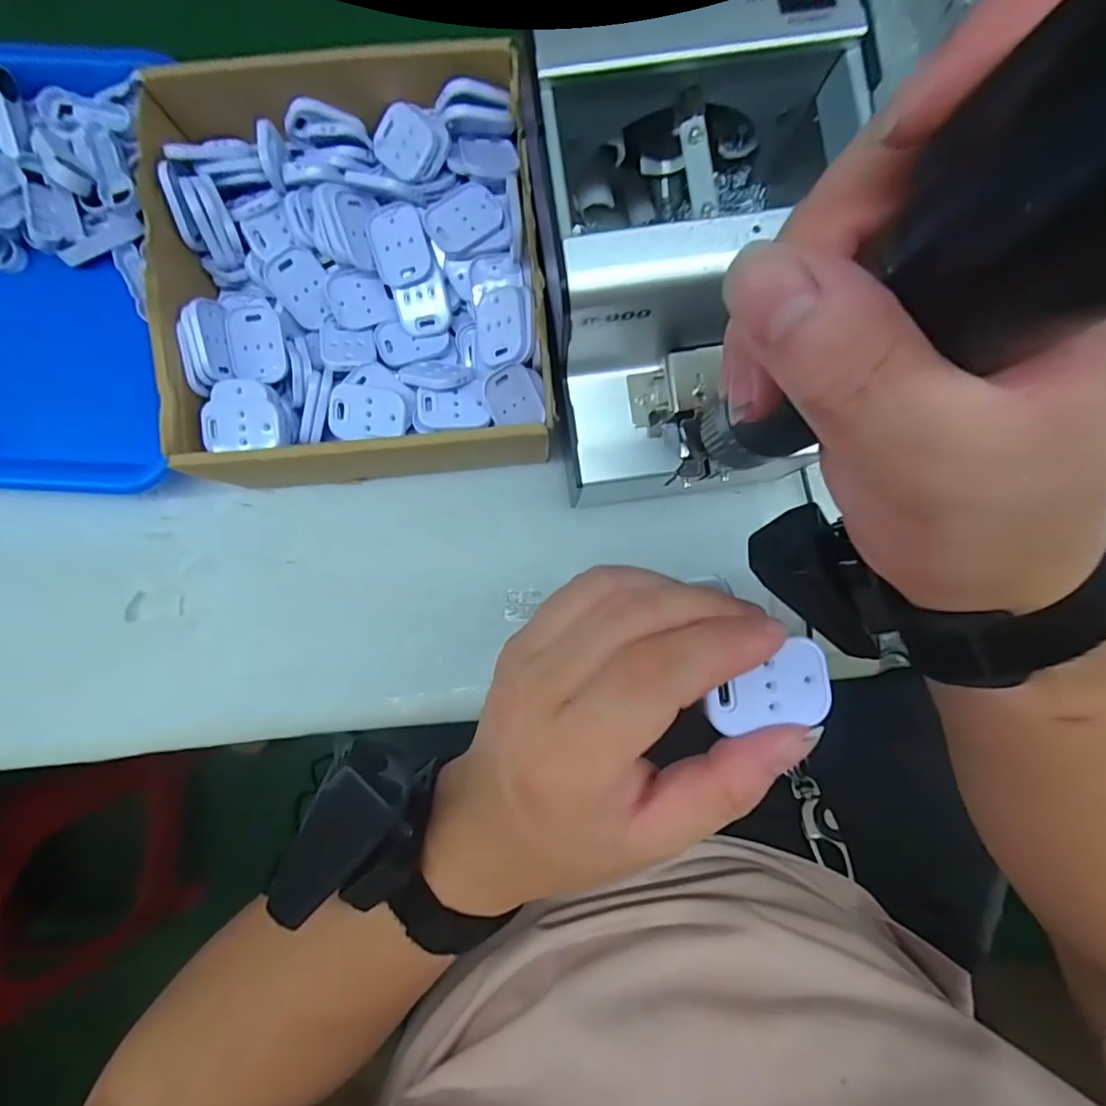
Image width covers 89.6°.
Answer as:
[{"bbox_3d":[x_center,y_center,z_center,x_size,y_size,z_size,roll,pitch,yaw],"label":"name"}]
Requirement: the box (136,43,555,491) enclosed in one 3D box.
[{"bbox_3d":[-0.102,-0.147,0.304,0.189,0.063,0.215,-7,87,0],"label":"box"}]

